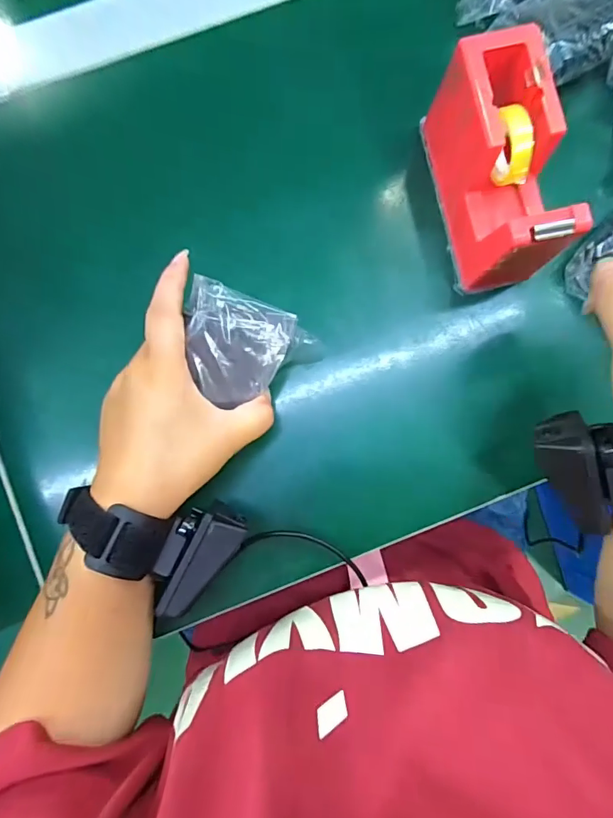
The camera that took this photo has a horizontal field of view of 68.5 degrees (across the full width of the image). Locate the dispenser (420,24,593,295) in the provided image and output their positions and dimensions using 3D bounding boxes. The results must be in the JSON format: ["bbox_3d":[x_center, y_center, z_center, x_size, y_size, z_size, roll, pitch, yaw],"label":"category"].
[{"bbox_3d":[0.122,-0.145,0.286,0.049,0.078,0.134,-12,84,-2],"label":"dispenser"}]

